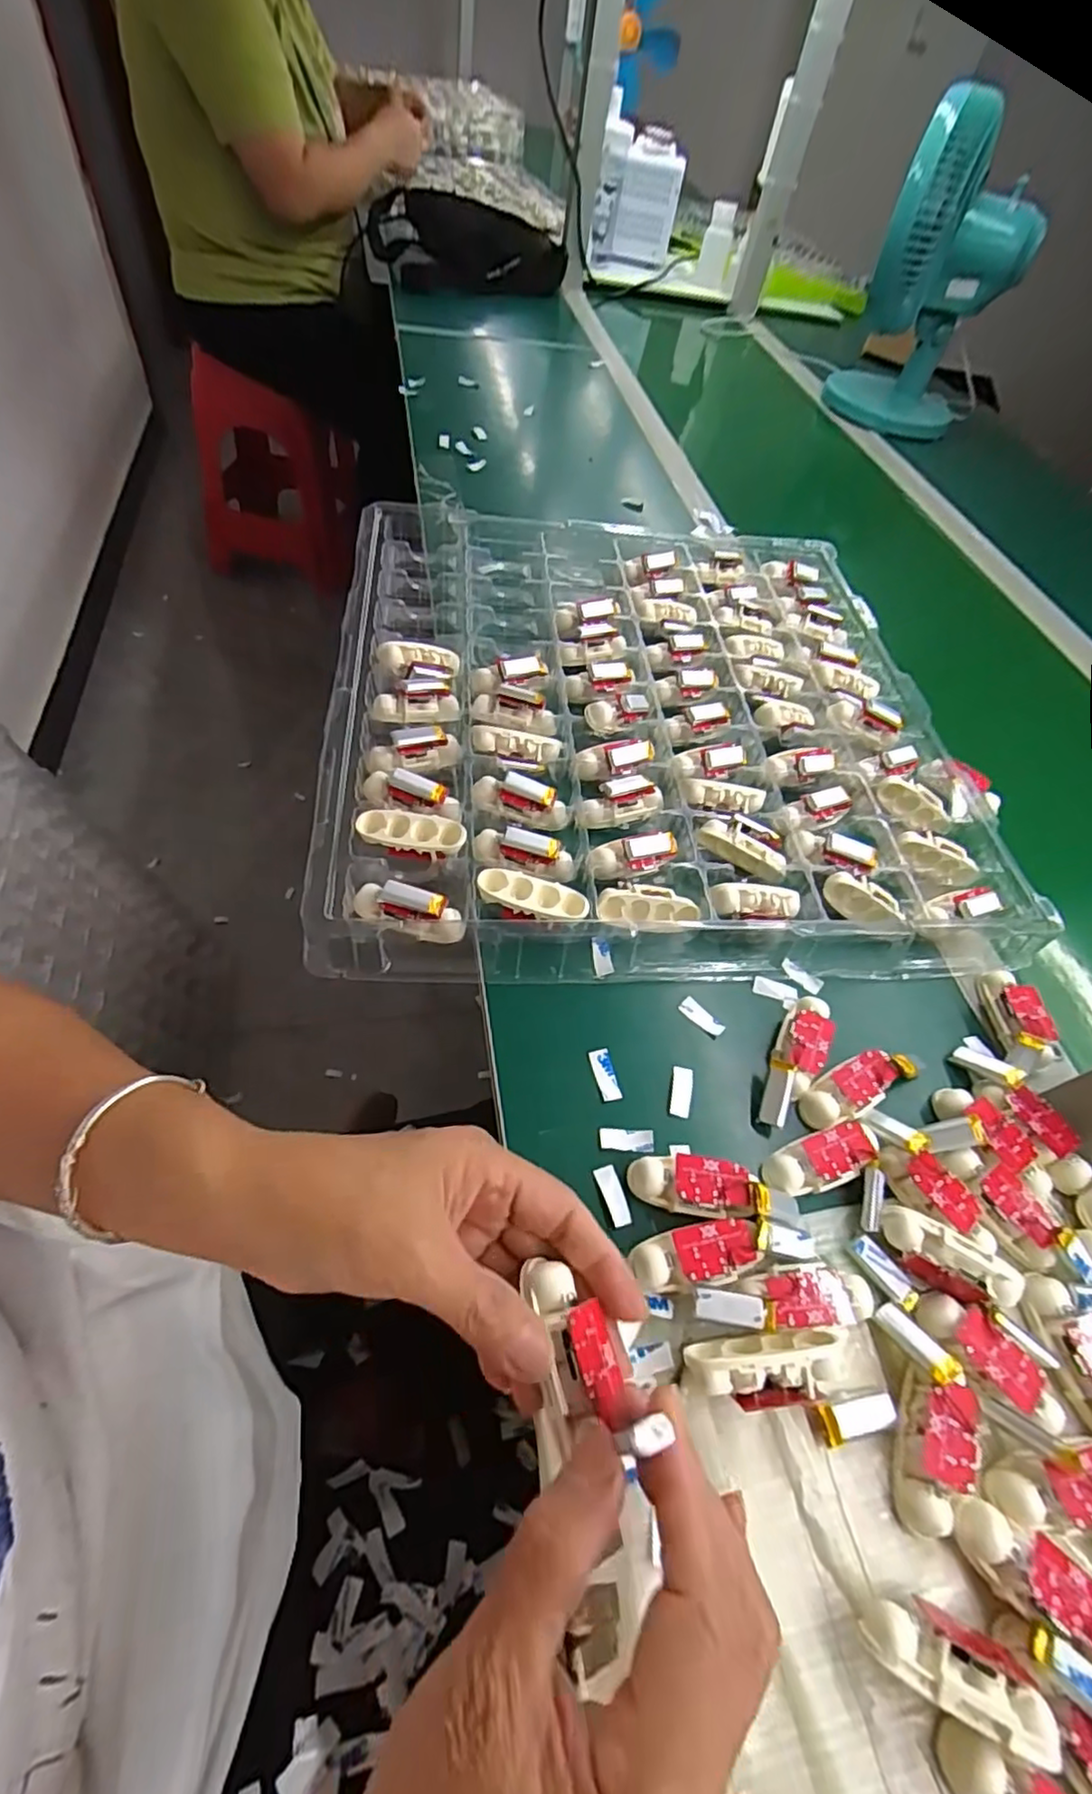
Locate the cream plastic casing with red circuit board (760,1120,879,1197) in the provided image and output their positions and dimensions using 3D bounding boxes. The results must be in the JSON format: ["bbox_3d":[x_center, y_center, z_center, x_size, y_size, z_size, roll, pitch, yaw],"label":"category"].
[{"bbox_3d":[0.141,0.132,0.328,0.067,0.014,0.024,-12,59,-18],"label":"cream plastic casing with red circuit board"}]

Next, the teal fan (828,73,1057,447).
[{"bbox_3d":[0.542,-0.840,0.898,0.183,0.309,0.200,26,55,8],"label":"teal fan"}]

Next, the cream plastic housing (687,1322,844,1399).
[{"bbox_3d":[0.094,0.193,0.270,0.072,0.018,0.021,-1,56,-11],"label":"cream plastic housing"}]

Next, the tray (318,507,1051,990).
[{"bbox_3d":[0.080,-0.161,0.511,0.464,0.039,0.484,1,56,-10],"label":"tray"}]

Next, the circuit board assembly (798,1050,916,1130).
[{"bbox_3d":[0.166,0.102,0.350,0.063,0.010,0.025,-28,62,-5],"label":"circuit board assembly"}]

